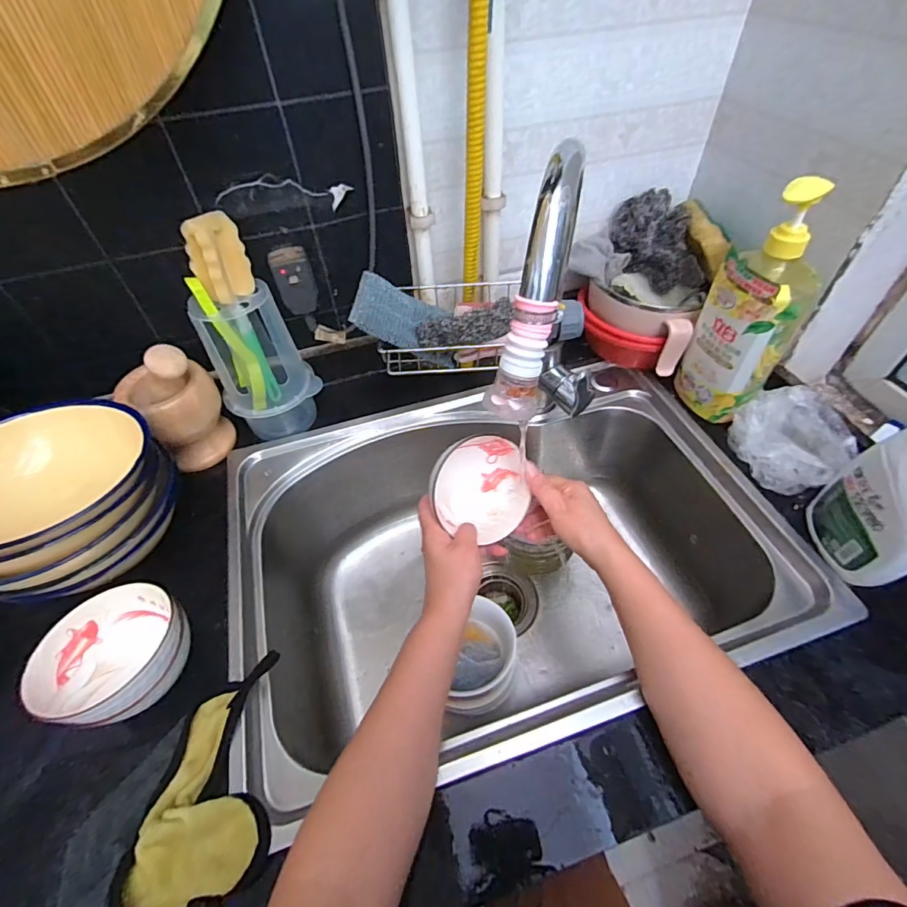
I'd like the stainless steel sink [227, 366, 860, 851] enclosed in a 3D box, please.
[{"bbox_3d":[0.053,0.135,0.599,0.576,0.221,0.409,-16,52,-10],"label":"stainless steel sink"}]

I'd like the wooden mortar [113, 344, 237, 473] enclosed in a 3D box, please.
[{"bbox_3d":[-0.330,-0.059,0.553,0.093,0.154,0.089,-32,56,-21],"label":"wooden mortar"}]

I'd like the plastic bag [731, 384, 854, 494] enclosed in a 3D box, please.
[{"bbox_3d":[0.387,-0.021,0.539,0.086,0.067,0.111,-10,51,-5],"label":"plastic bag"}]

